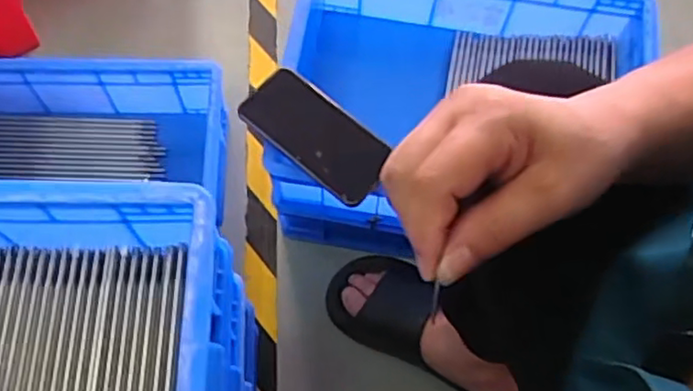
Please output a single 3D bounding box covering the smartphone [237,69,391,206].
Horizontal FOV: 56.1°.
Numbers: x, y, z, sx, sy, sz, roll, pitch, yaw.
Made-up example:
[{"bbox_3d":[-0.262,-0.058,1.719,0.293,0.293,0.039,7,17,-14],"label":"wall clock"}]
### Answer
[{"bbox_3d":[-0.029,-0.064,0.666,0.158,0.014,0.078,38,71,13],"label":"smartphone"}]

